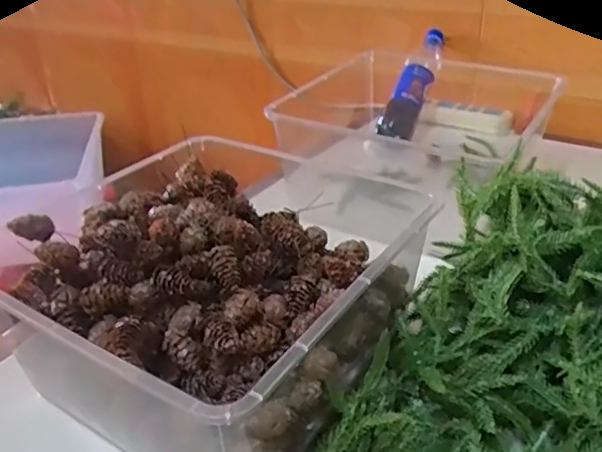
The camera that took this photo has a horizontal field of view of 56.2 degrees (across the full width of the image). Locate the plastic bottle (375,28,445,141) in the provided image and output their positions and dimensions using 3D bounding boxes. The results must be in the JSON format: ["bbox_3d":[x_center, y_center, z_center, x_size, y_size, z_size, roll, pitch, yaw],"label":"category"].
[{"bbox_3d":[0.197,-0.246,0.962,0.053,0.058,0.227,17,68,29],"label":"plastic bottle"}]

